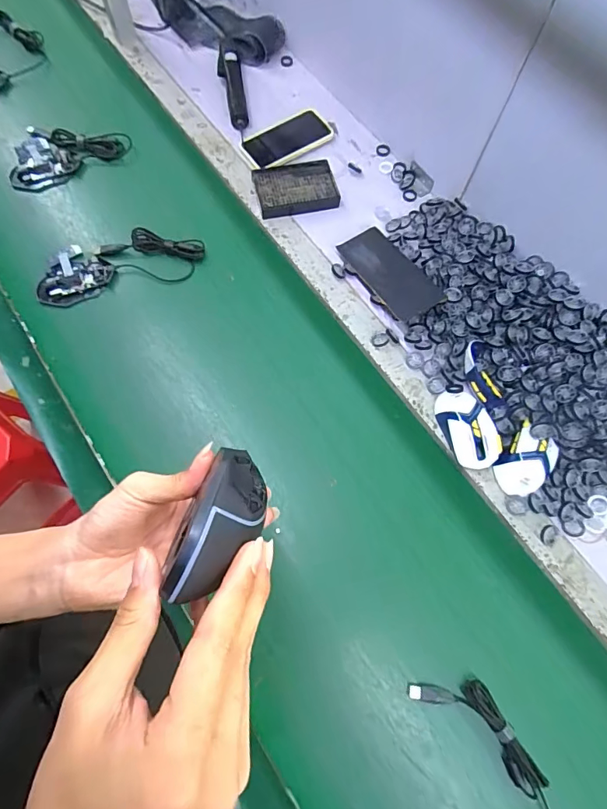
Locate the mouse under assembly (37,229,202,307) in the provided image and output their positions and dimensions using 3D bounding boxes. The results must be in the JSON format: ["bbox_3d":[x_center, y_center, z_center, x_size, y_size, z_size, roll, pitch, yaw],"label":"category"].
[{"bbox_3d":[-0.290,-0.224,0.690,0.257,0.020,0.096,-16,72,-7],"label":"mouse under assembly"}]

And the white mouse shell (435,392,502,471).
[{"bbox_3d":[0.229,0.031,0.604,0.064,0.031,0.113,-24,73,-9],"label":"white mouse shell"}]

